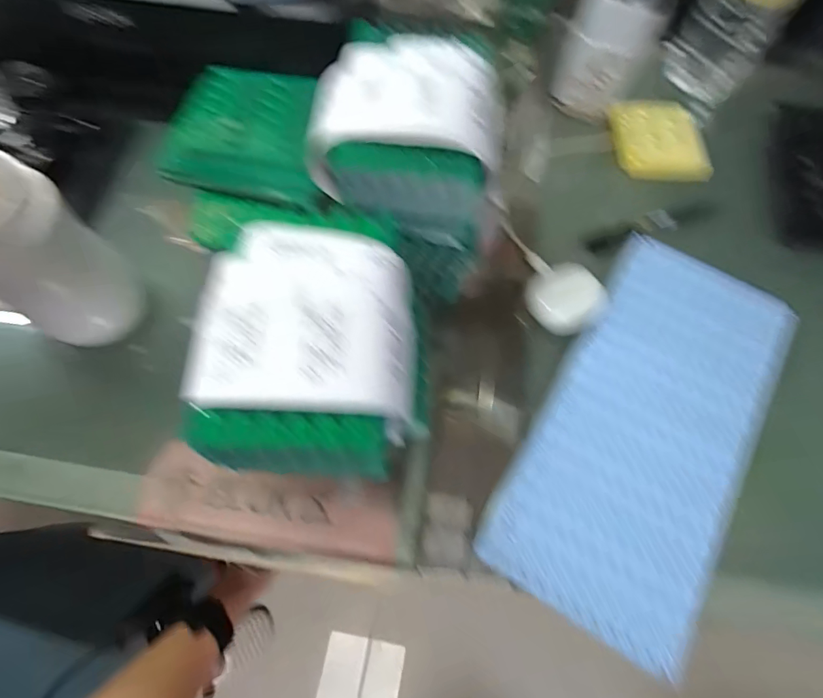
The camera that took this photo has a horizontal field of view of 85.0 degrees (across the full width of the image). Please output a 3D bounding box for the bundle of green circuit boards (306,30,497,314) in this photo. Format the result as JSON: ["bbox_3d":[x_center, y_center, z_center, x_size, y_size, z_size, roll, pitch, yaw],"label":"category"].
[{"bbox_3d":[-0.006,-0.136,0.321,0.119,0.108,0.139,6,69,0],"label":"bundle of green circuit boards"}]

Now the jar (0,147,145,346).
[{"bbox_3d":[-0.259,-0.061,0.298,0.088,0.132,0.078,28,70,8],"label":"jar"}]

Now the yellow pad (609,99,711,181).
[{"bbox_3d":[0.242,-0.206,0.442,0.089,0.017,0.090,-4,69,-4],"label":"yellow pad"}]

